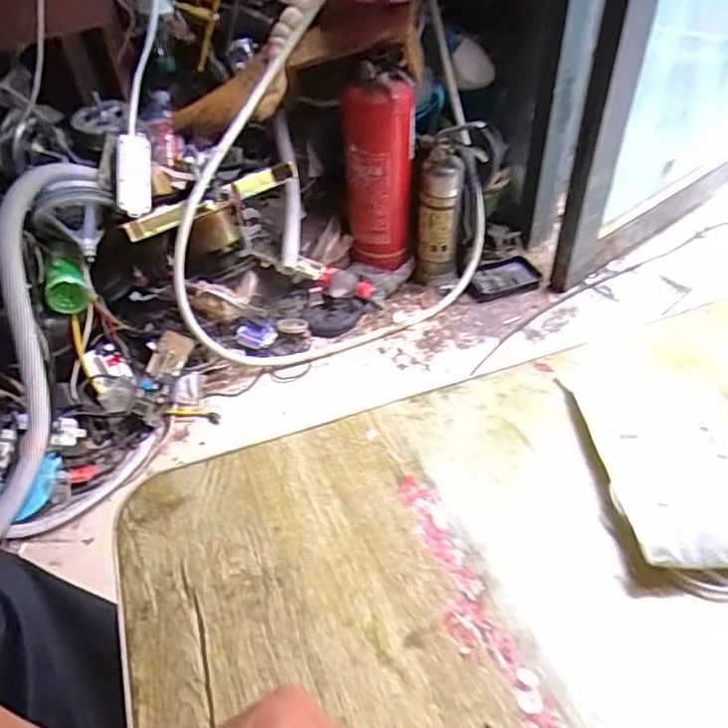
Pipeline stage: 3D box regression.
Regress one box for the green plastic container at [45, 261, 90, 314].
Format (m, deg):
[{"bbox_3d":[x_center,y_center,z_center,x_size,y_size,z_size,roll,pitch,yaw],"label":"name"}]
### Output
[{"bbox_3d":[-0.516,-0.134,0.998,0.065,0.071,0.065,-18,45,-14],"label":"green plastic container"}]

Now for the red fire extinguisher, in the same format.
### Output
[{"bbox_3d":[0.024,-0.393,1.204,0.139,0.382,0.129,-2,43,2],"label":"red fire extinguisher"}]

